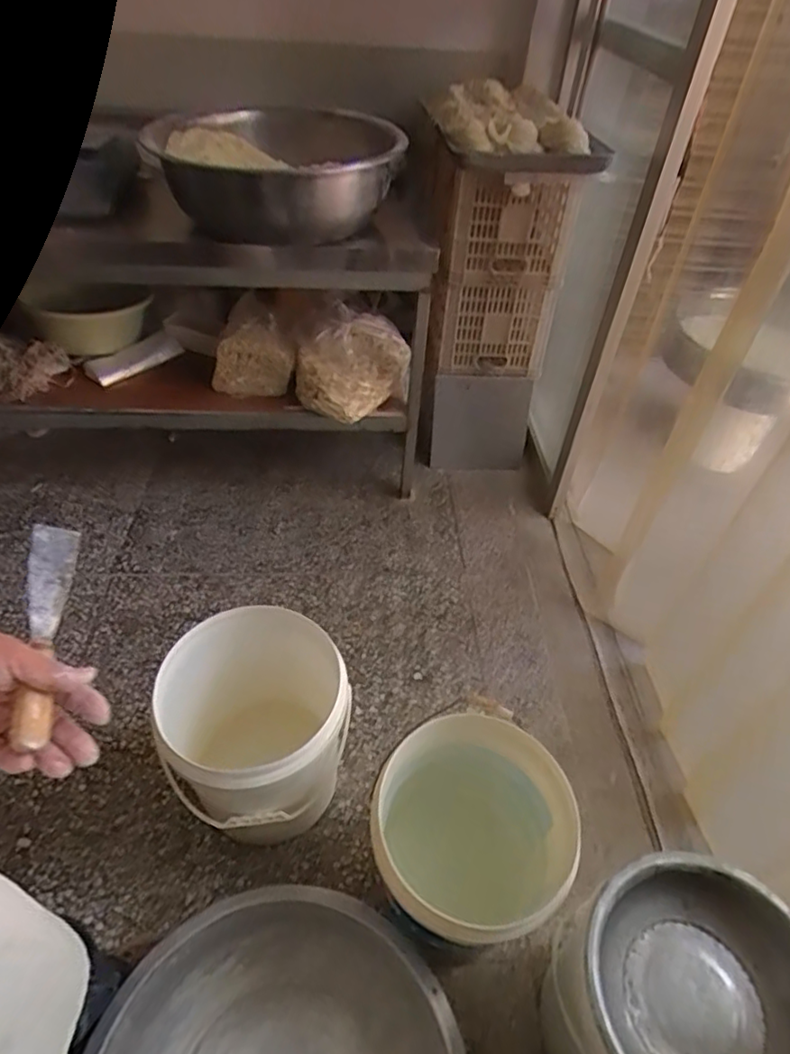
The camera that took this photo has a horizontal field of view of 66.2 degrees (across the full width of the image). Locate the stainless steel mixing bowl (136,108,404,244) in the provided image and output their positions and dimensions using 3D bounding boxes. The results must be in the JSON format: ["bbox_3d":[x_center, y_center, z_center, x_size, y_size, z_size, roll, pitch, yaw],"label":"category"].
[{"bbox_3d":[-0.246,-0.771,1.318,0.464,0.173,0.440,2,47,-3],"label":"stainless steel mixing bowl"}]

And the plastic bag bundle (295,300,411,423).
[{"bbox_3d":[-0.112,-0.456,1.665,0.297,0.199,0.311,9,47,4],"label":"plastic bag bundle"}]

